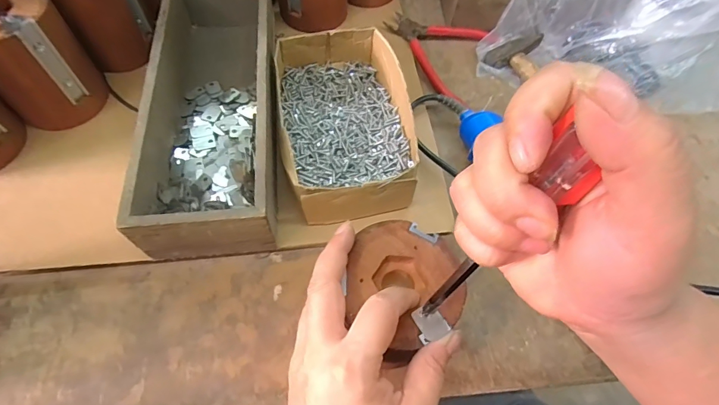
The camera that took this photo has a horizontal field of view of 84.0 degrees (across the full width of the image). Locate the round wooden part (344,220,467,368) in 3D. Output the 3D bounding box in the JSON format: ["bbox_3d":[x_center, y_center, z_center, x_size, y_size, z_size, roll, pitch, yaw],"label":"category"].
[{"bbox_3d":[0.026,0.053,0.241,0.069,0.015,0.079,15,64,4],"label":"round wooden part"}]

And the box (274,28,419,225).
[{"bbox_3d":[-0.013,-0.072,0.367,0.116,0.057,0.199,-7,63,-8],"label":"box"}]

